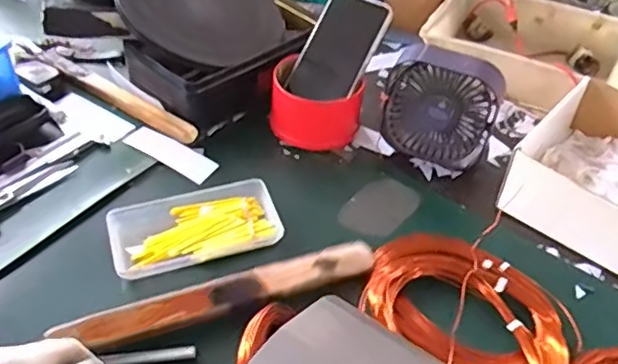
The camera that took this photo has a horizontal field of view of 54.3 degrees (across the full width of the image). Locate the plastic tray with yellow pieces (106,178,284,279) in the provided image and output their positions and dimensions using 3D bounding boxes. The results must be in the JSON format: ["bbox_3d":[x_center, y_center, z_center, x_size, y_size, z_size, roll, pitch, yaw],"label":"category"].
[{"bbox_3d":[-0.107,0.039,0.569,0.153,0.021,0.079,-14,47,-15],"label":"plastic tray with yellow pieces"}]

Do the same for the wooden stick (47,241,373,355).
[{"bbox_3d":[-0.064,0.094,0.507,0.257,0.029,0.035,-17,48,-17],"label":"wooden stick"}]

